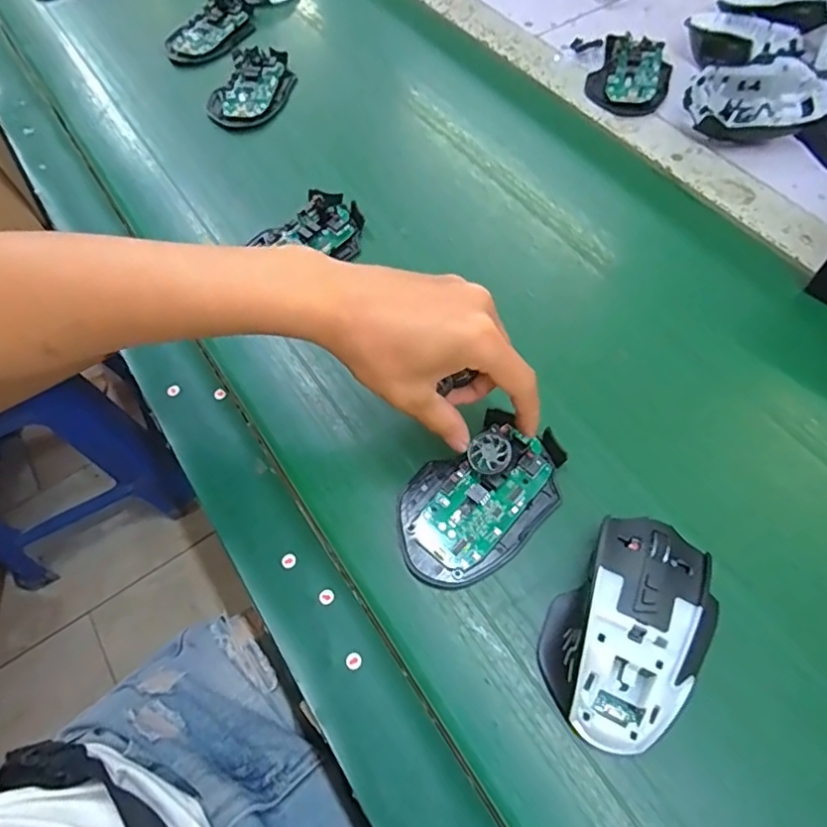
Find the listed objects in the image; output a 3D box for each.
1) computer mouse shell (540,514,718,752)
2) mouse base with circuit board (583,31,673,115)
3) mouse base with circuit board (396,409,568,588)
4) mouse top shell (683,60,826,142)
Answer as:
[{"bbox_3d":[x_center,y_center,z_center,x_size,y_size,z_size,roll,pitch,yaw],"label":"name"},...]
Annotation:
[{"bbox_3d":[0.112,0.109,0.299,0.073,0.037,0.116,24,65,16],"label":"computer mouse shell"},{"bbox_3d":[0.210,-0.327,0.558,0.072,0.015,0.102,21,64,15],"label":"mouse base with circuit board"},{"bbox_3d":[0.041,0.048,0.345,0.112,0.023,0.071,-34,64,-15],"label":"mouse base with circuit board"},{"bbox_3d":[0.297,-0.272,0.504,0.119,0.030,0.065,0,74,1],"label":"mouse top shell"}]

